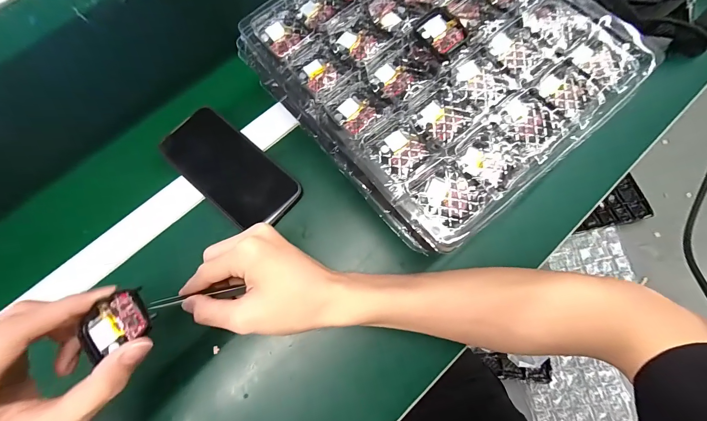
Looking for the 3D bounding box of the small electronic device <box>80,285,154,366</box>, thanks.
[{"bbox_3d":[-0.157,0.074,0.206,0.042,0.007,0.034,-27,74,-7],"label":"small electronic device"}]

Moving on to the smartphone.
[{"bbox_3d":[-0.137,-0.046,0.344,0.161,0.012,0.078,39,77,12],"label":"smartphone"}]

